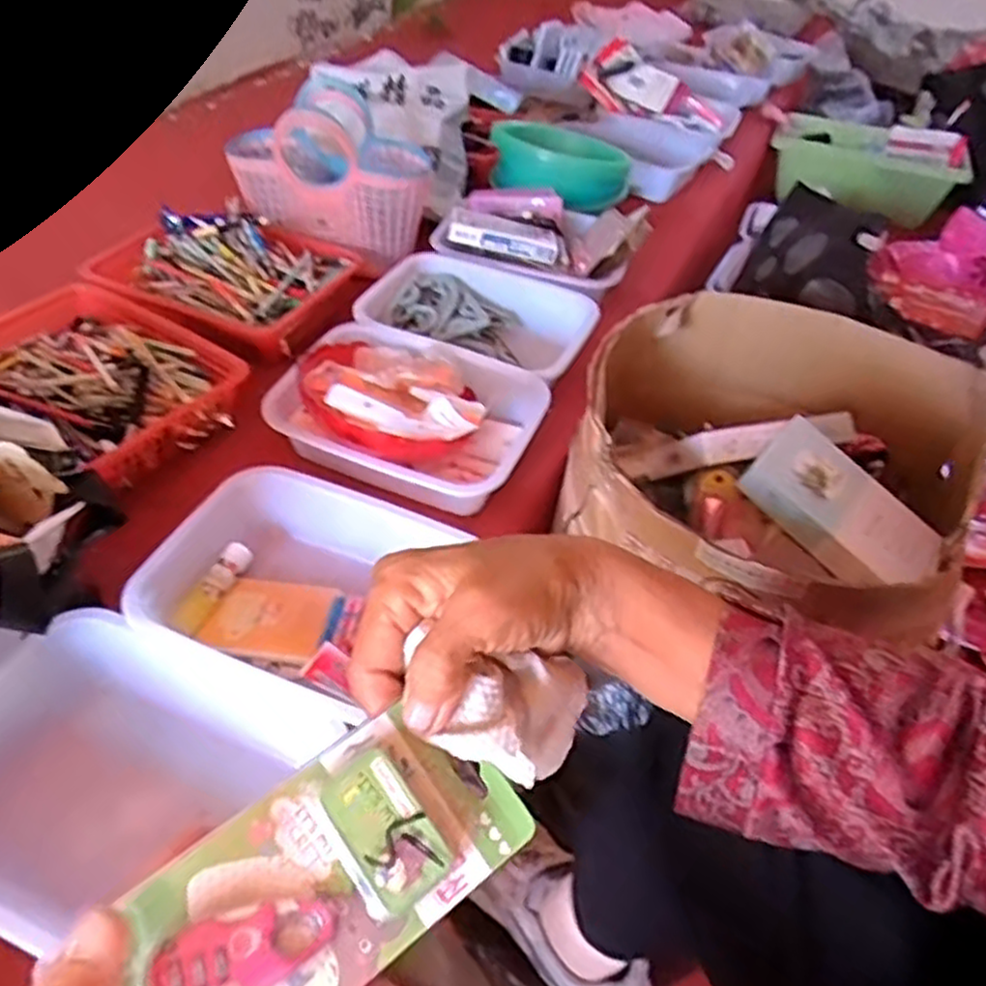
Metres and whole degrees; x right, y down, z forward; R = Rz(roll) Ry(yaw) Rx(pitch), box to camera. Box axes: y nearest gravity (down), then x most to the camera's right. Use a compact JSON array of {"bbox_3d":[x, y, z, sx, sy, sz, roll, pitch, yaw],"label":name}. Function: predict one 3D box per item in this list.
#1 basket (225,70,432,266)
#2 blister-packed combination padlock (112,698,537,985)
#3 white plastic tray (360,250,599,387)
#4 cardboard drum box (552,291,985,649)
[{"bbox_3d":[-0.243,-0.478,1.100,0.299,0.199,0.150,6,44,2],"label":"basket"},{"bbox_3d":[-0.058,0.131,0.246,0.137,0.015,0.069,-33,77,-20],"label":"blister-packed combination padlock"},{"bbox_3d":[-0.023,-0.223,0.999,0.301,0.073,0.226,15,45,11],"label":"white plastic tray"},{"bbox_3d":[0.268,-0.029,0.769,0.380,0.185,0.386,29,50,24],"label":"cardboard drum box"}]

